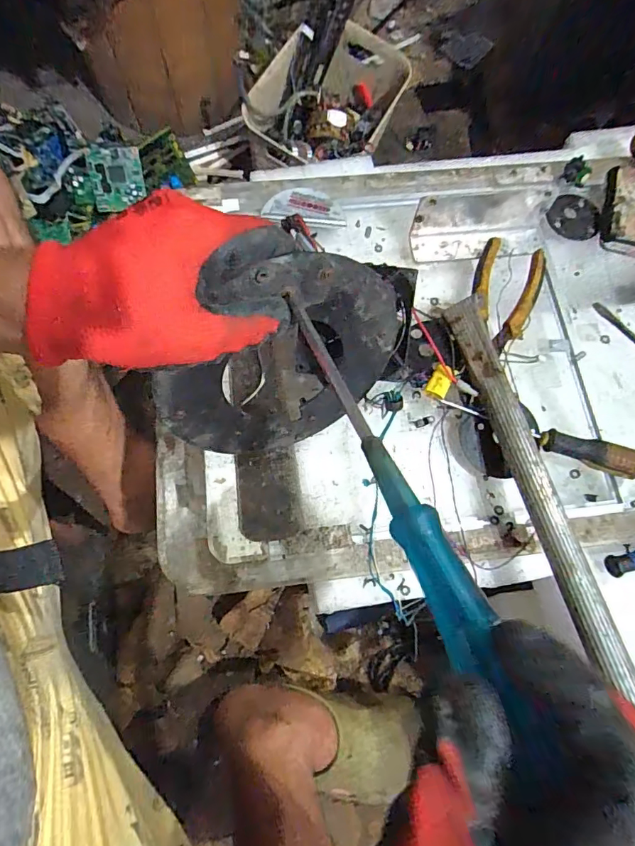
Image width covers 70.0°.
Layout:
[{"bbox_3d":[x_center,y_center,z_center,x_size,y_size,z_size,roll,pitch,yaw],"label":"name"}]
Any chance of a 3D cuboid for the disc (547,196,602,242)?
[{"bbox_3d":[0.267,-0.218,0.473,0.050,0.010,0.054,0,71,0],"label":"disc"}]

